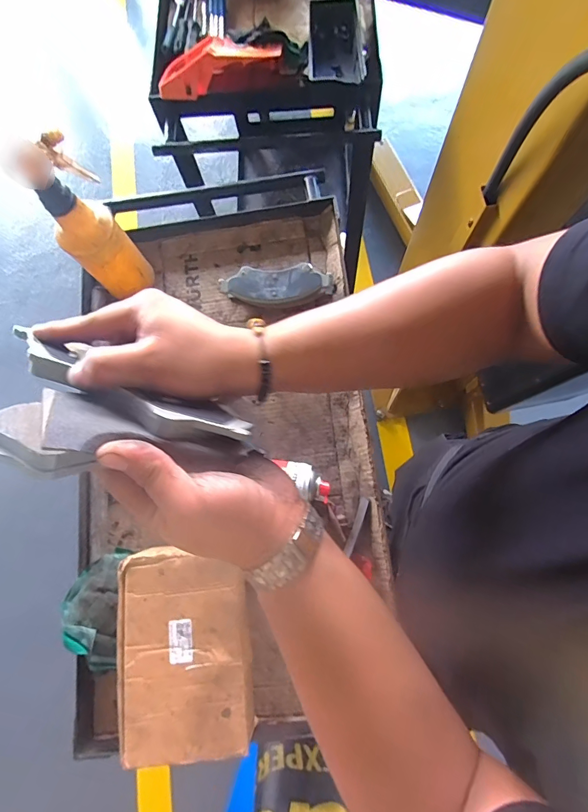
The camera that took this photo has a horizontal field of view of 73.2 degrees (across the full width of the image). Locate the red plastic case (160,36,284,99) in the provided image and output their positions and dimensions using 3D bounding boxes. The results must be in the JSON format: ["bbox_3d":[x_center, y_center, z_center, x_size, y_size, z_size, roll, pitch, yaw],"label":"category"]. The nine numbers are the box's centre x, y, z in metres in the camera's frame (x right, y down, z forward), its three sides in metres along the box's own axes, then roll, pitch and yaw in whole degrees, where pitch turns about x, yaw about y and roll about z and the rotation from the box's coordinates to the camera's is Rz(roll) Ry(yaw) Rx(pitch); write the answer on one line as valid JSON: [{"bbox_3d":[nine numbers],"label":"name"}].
[{"bbox_3d":[-0.136,-0.632,0.746,0.231,0.075,0.102,4,77,4],"label":"red plastic case"}]

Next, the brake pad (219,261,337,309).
[{"bbox_3d":[-0.029,-0.205,0.678,0.186,0.025,0.067,-1,88,5],"label":"brake pad"}]

